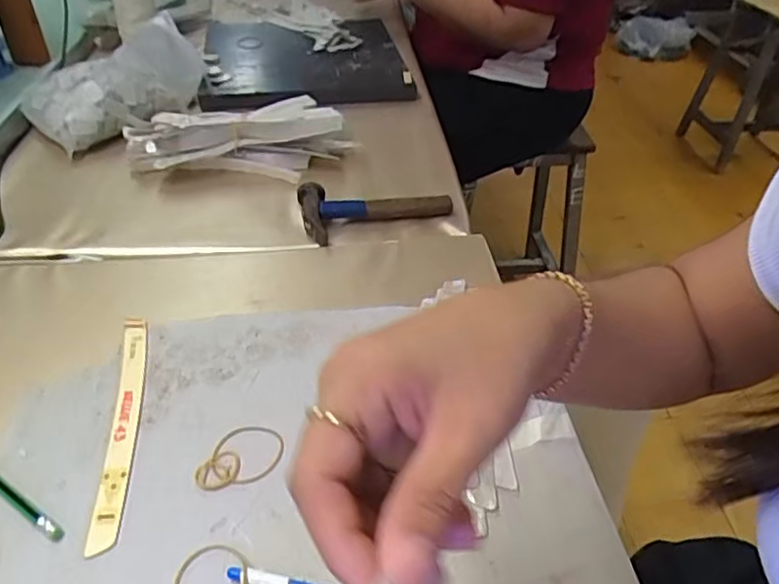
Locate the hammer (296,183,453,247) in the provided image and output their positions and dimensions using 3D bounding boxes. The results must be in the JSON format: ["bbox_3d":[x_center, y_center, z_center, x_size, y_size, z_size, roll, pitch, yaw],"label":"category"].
[{"bbox_3d":[-0.015,-0.094,0.655,0.156,0.028,0.073,-11,42,-13],"label":"hammer"}]

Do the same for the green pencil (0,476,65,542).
[{"bbox_3d":[-0.259,0.120,0.404,0.143,0.004,0.008,24,45,25],"label":"green pencil"}]

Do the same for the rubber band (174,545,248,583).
[{"bbox_3d":[-0.102,0.165,0.358,0.042,0.007,0.045,1,40,0],"label":"rubber band"}]

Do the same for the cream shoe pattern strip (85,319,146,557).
[{"bbox_3d":[-0.190,0.089,0.445,0.020,0.005,0.200,-7,41,-9],"label":"cream shoe pattern strip"}]

